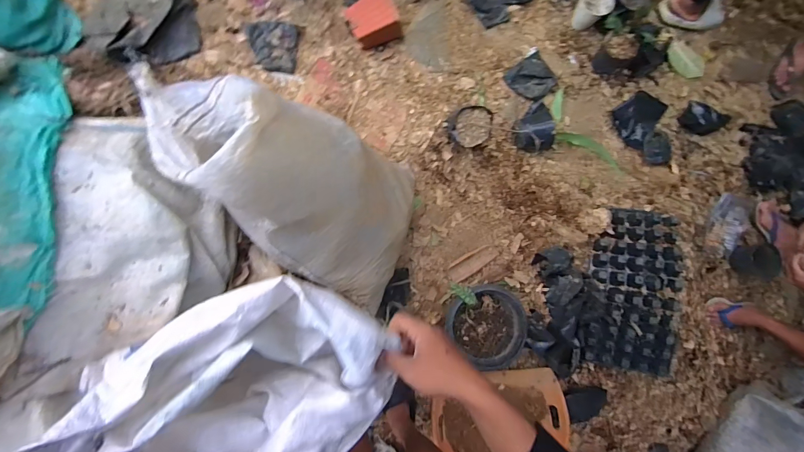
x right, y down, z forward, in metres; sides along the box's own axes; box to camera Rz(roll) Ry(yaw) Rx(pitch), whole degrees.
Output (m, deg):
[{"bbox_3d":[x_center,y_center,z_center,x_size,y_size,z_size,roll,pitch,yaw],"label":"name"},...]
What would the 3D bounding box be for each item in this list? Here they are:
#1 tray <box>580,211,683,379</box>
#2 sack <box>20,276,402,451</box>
[{"bbox_3d":[0.729,0.204,1.195,0.260,0.075,0.505,3,86,15],"label":"tray"},{"bbox_3d":[-0.180,0.235,0.459,0.361,0.187,0.259,-29,94,-8],"label":"sack"}]

